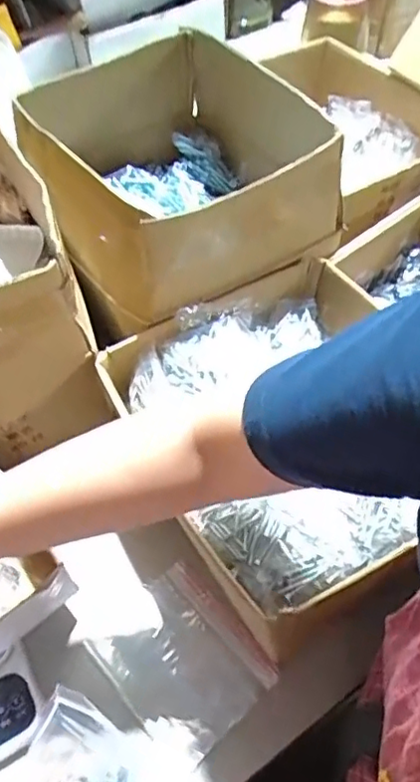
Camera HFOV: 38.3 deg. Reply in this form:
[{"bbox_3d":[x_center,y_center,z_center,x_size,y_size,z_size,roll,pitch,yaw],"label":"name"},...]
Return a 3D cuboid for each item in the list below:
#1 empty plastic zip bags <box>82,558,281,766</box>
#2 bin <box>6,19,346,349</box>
[{"bbox_3d":[-0.025,0.234,0.529,0.112,0.014,0.136,-36,60,-23],"label":"empty plastic zip bags"},{"bbox_3d":[-0.041,-0.242,0.691,0.281,0.171,0.326,-20,55,-13],"label":"bin"}]

